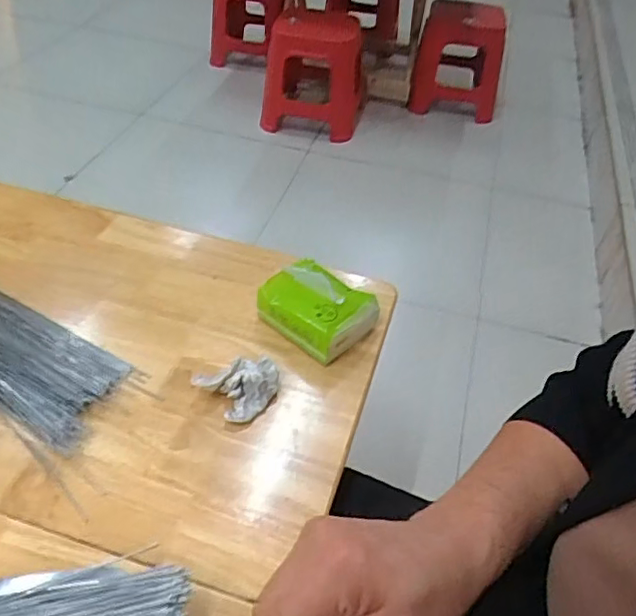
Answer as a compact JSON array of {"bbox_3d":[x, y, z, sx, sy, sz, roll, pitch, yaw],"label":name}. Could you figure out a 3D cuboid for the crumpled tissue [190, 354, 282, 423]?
[{"bbox_3d":[-0.074,0.069,0.570,0.066,0.030,0.070,36,52,28],"label":"crumpled tissue"}]

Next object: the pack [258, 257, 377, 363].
[{"bbox_3d":[0.003,-0.004,0.631,0.106,0.067,0.090,33,51,26],"label":"pack"}]

